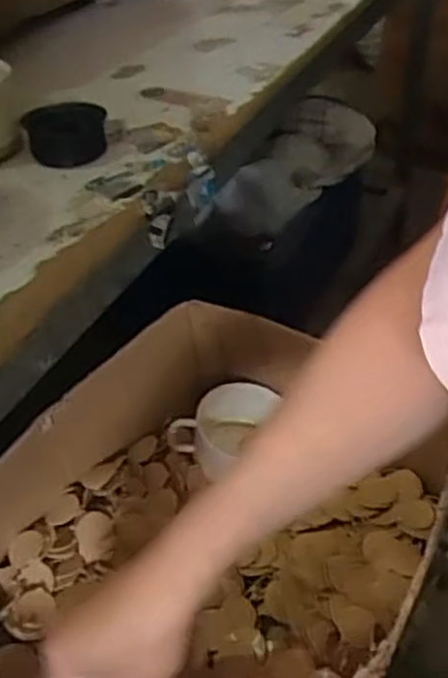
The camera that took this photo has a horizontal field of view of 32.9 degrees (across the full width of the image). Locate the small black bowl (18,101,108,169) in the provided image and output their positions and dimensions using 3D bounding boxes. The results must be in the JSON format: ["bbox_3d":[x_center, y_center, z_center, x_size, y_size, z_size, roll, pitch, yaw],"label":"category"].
[{"bbox_3d":[-0.130,-0.170,0.636,0.068,0.035,0.059,-18,41,-19],"label":"small black bowl"}]

